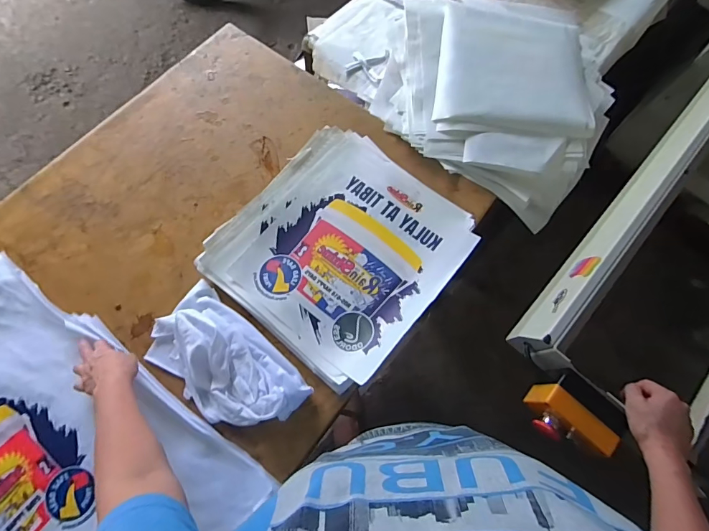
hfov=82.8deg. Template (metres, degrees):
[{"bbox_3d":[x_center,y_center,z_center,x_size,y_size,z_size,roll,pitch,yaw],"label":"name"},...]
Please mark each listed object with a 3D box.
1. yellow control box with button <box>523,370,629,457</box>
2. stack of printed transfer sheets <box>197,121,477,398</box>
[{"bbox_3d":[0.317,0.220,0.588,0.112,0.067,0.094,40,73,8],"label":"yellow control box with button"},{"bbox_3d":[-0.024,-0.039,0.756,0.382,0.028,0.415,38,72,12],"label":"stack of printed transfer sheets"}]

